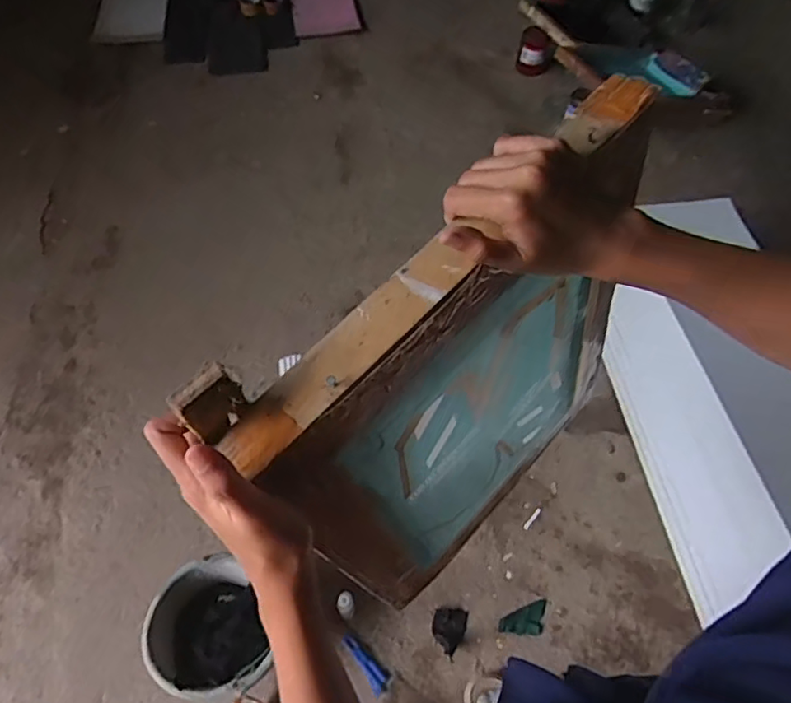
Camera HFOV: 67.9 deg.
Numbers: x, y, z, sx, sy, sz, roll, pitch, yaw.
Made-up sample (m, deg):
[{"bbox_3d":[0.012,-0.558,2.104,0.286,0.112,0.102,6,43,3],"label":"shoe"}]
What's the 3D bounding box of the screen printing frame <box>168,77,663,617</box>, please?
[{"bbox_3d":[0.073,0.042,0.523,0.362,0.456,0.046,-43,61,-16],"label":"screen printing frame"}]

